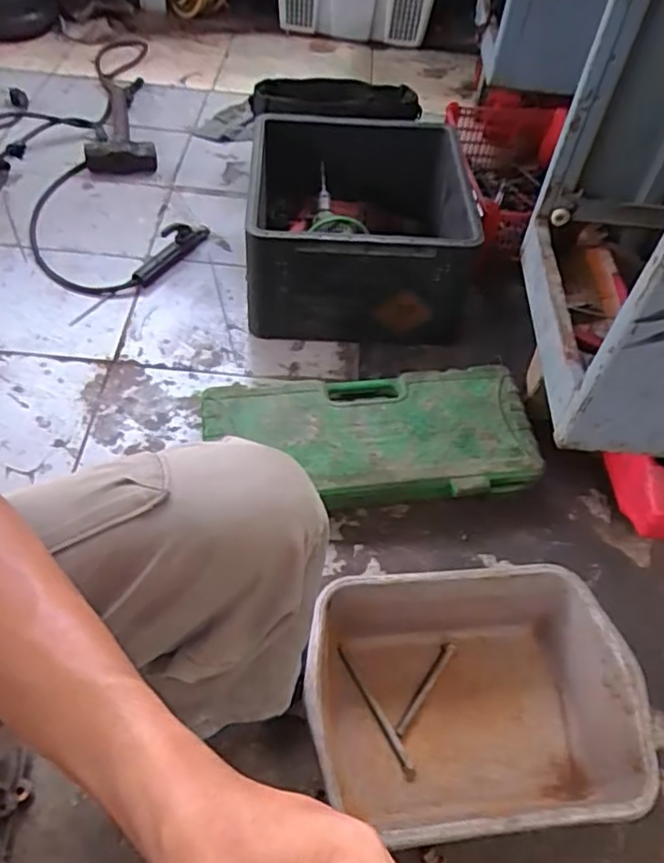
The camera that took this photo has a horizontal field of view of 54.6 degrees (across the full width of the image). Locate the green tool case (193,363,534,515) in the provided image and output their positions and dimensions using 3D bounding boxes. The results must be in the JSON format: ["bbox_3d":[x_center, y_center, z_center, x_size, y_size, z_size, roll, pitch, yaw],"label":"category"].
[{"bbox_3d":[0.057,0.005,0.970,0.489,0.075,0.212,0,52,-6],"label":"green tool case"}]

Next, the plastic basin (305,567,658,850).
[{"bbox_3d":[0.151,0.307,0.729,0.340,0.133,0.261,-3,51,-7],"label":"plastic basin"}]

